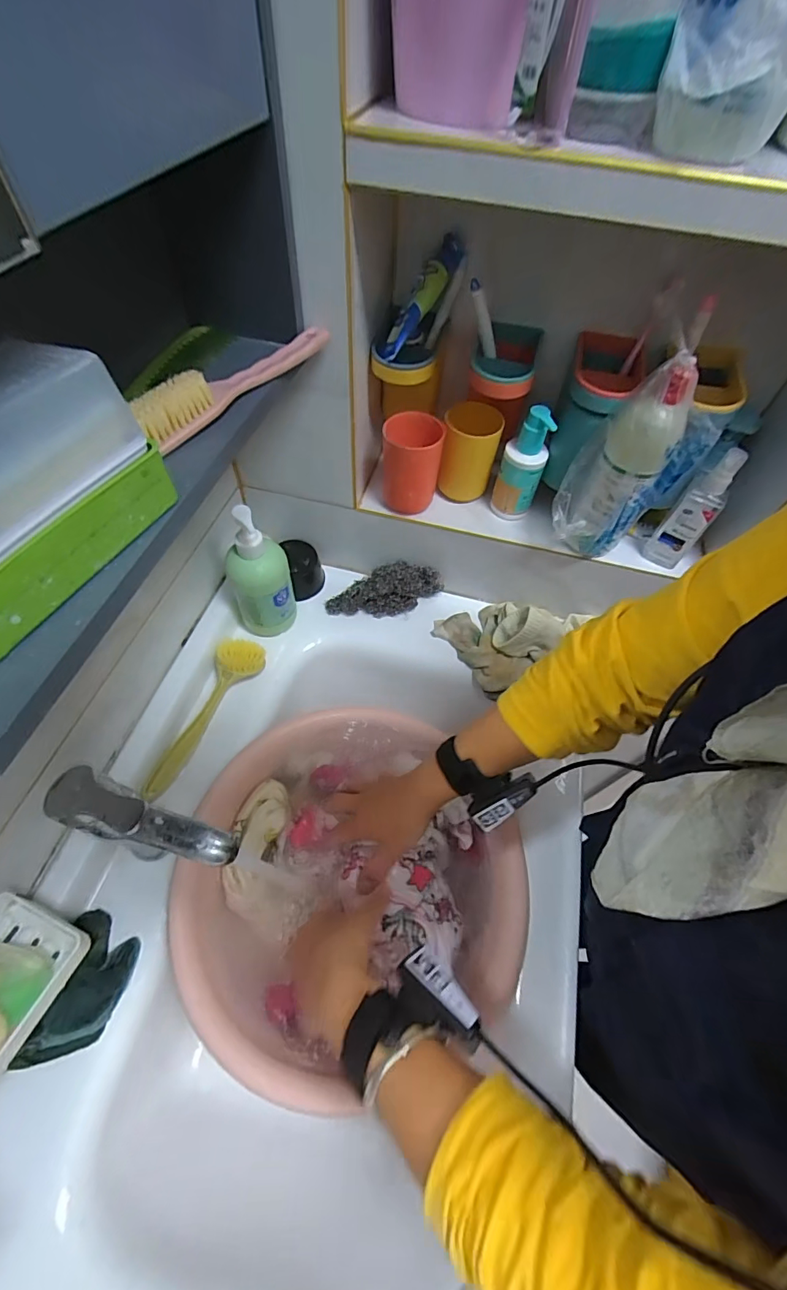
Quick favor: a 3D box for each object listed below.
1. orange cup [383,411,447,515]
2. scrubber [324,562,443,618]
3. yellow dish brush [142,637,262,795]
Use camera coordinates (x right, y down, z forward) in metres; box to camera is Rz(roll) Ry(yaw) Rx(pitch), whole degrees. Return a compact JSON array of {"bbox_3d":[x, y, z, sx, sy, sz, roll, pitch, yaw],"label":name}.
[{"bbox_3d":[0.021,-0.208,0.557,0.067,0.101,0.073,2,57,-3],"label":"orange cup"},{"bbox_3d":[-0.015,-0.074,0.648,0.162,0.071,0.054,-15,58,3],"label":"scrubber"},{"bbox_3d":[-0.230,0.073,0.551,0.062,0.040,0.212,29,60,14],"label":"yellow dish brush"}]

